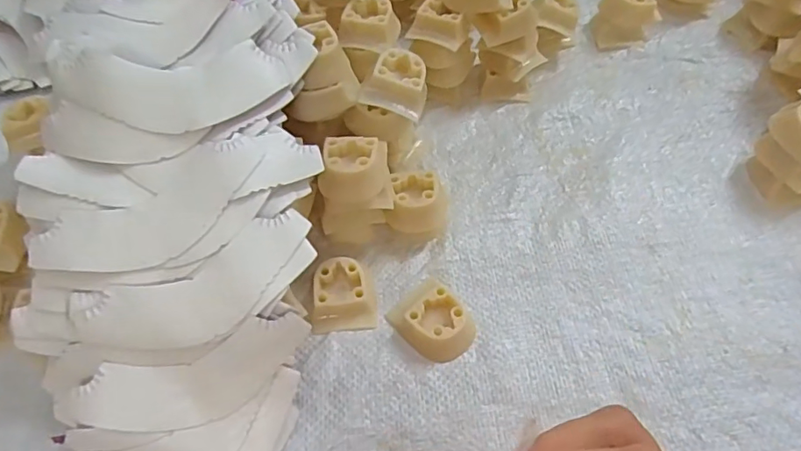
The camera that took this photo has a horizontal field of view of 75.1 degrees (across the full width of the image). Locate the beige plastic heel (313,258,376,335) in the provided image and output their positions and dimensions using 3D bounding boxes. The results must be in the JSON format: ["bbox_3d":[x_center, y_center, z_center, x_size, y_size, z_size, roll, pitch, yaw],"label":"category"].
[{"bbox_3d":[-0.034,0.040,0.307,0.036,0.016,0.039,-6,59,-2],"label":"beige plastic heel"}]

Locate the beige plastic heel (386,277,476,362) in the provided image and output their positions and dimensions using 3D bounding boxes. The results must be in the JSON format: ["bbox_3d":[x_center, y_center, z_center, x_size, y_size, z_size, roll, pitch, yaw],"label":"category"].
[{"bbox_3d":[0.019,0.054,0.298,0.037,0.016,0.048,-33,63,-18],"label":"beige plastic heel"}]

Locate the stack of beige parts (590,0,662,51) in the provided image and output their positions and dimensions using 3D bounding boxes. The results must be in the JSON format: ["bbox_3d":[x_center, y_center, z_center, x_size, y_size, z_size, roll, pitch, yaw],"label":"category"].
[{"bbox_3d":[0.184,-0.170,0.422,0.047,0.032,0.037,-1,58,1],"label":"stack of beige parts"}]

